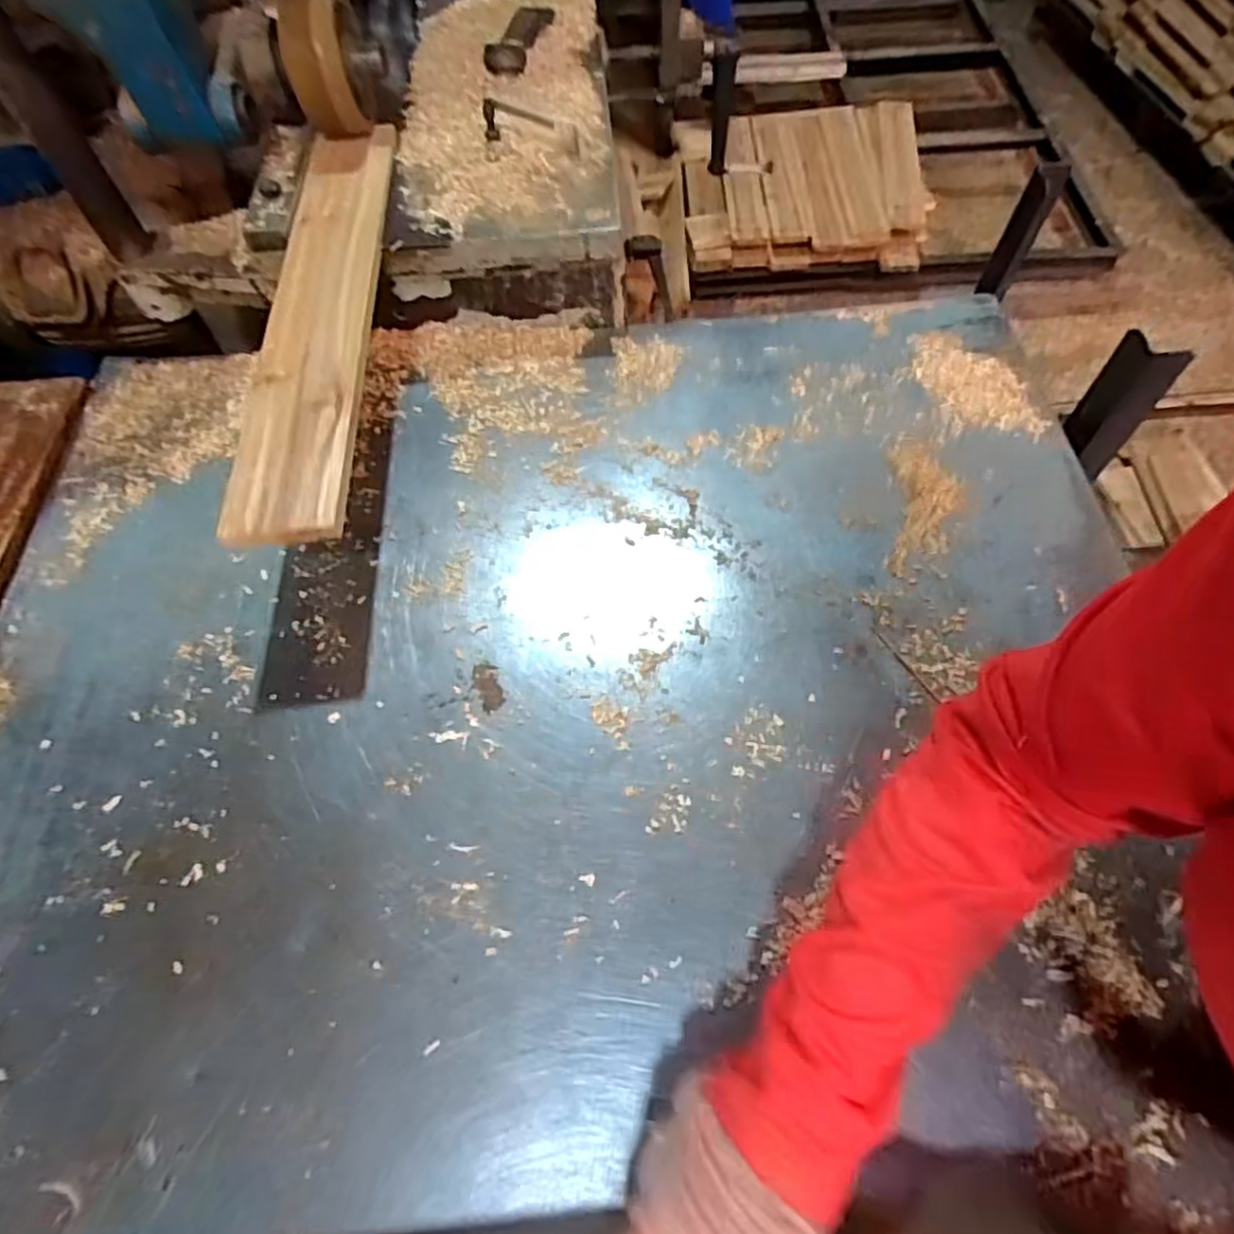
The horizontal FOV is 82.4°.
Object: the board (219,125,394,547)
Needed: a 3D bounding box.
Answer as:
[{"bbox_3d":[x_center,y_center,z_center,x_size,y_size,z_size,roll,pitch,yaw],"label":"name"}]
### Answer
[{"bbox_3d":[-0.247,-0.268,0.590,0.084,0.019,0.489,-5,61,-1],"label":"board"}]

